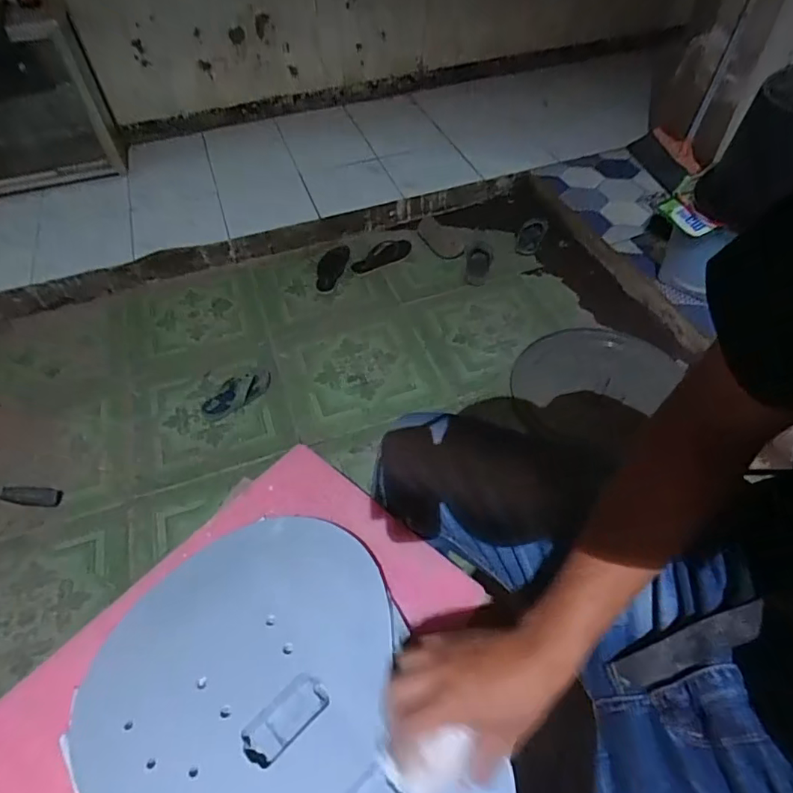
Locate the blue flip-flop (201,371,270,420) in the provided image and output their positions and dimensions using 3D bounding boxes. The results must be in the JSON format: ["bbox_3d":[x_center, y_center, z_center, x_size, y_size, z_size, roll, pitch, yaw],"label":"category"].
[{"bbox_3d":[-0.414,-0.004,1.367,0.194,0.033,0.079,-28,55,-19],"label":"blue flip-flop"}]

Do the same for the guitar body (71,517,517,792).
[{"bbox_3d":[-0.120,0.288,0.483,0.300,0.065,0.389,-32,57,-21],"label":"guitar body"}]

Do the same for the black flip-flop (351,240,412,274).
[{"bbox_3d":[-0.044,-0.453,1.708,0.226,0.032,0.100,-37,59,-24],"label":"black flip-flop"}]

